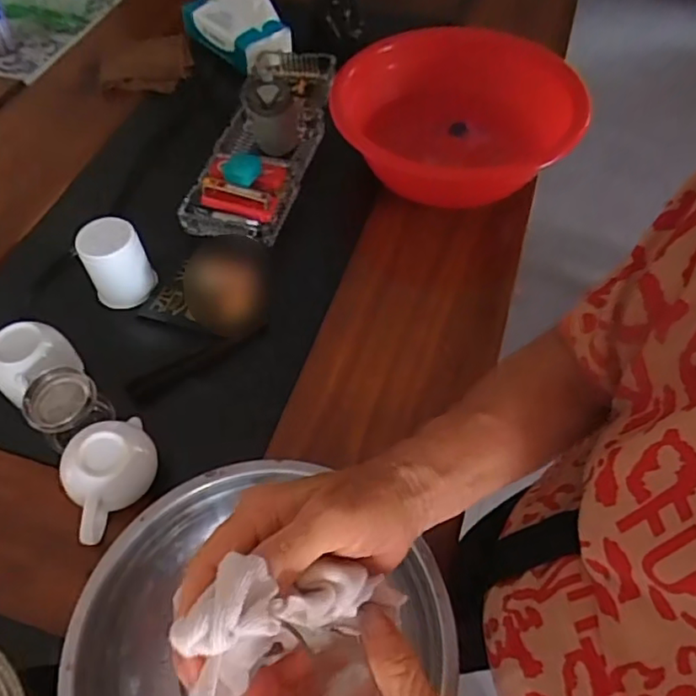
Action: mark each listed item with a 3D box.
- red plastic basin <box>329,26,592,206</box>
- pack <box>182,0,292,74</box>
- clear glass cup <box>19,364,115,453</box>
[{"bbox_3d":[0.137,-0.308,0.783,0.286,0.101,0.291,-2,55,3],"label":"red plastic basin"},{"bbox_3d":[-0.176,-0.515,0.935,0.101,0.088,0.172,-39,61,-21],"label":"pack"},{"bbox_3d":[-0.259,0.059,0.562,0.057,0.060,0.064,36,65,26],"label":"clear glass cup"}]

